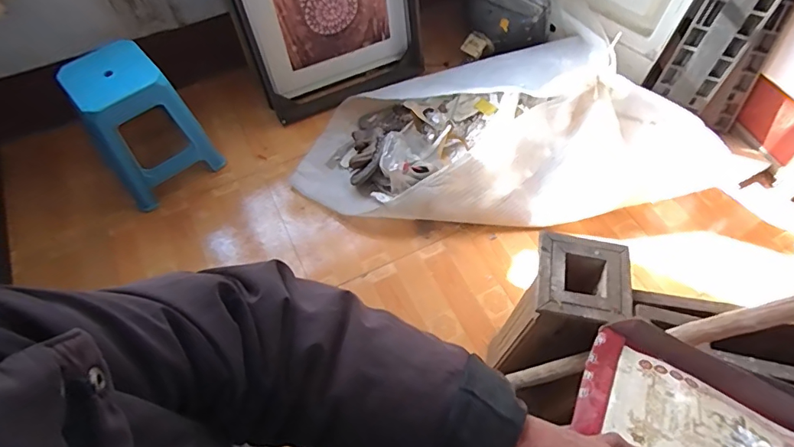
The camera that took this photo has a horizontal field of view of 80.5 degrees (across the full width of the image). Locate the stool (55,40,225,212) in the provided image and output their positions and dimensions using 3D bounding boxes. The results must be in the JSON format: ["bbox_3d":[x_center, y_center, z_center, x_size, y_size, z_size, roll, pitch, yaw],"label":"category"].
[{"bbox_3d":[-0.912,-0.345,1.658,0.334,0.484,0.315,-38,67,-20],"label":"stool"}]

